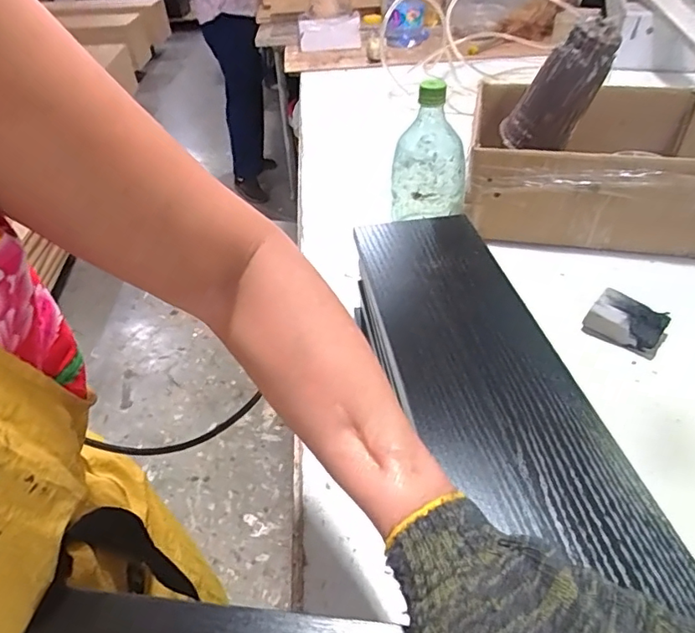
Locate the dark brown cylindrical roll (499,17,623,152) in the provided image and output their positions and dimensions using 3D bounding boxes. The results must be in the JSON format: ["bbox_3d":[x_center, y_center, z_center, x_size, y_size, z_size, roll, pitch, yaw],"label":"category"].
[{"bbox_3d":[0.249,-0.260,0.625,0.078,0.163,0.080,11,55,-16],"label":"dark brown cylindrical roll"}]

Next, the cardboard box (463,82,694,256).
[{"bbox_3d":[0.341,-0.213,0.722,0.302,0.118,0.275,10,42,15],"label":"cardboard box"}]

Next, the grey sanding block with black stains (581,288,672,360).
[{"bbox_3d":[0.292,0.008,0.544,0.046,0.033,0.071,-34,49,-31],"label":"grey sanding block with black stains"}]

